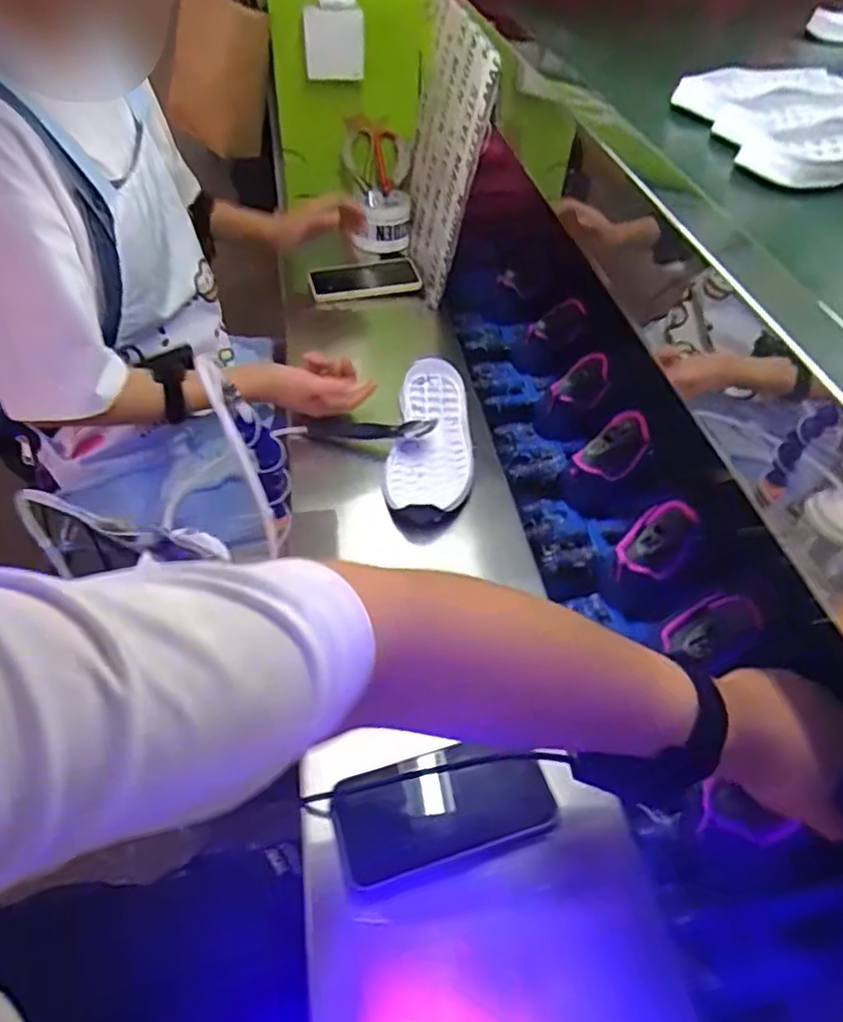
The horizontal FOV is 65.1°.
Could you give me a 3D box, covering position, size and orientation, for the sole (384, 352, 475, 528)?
[{"bbox_3d":[0.011,-0.087,0.772,0.090,0.038,0.270,1,42,7],"label":"sole"}]

